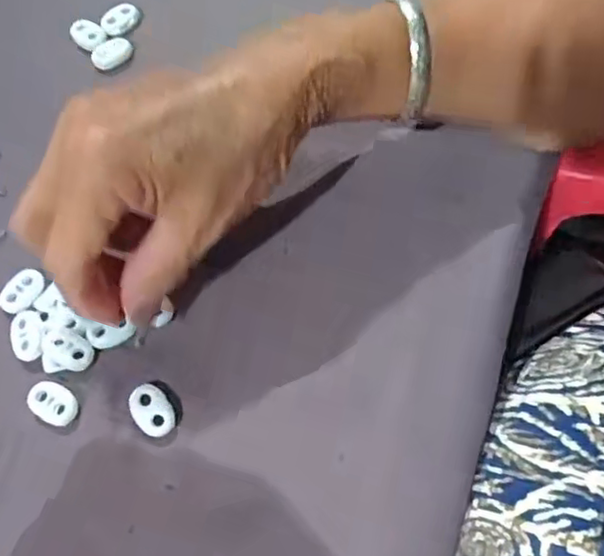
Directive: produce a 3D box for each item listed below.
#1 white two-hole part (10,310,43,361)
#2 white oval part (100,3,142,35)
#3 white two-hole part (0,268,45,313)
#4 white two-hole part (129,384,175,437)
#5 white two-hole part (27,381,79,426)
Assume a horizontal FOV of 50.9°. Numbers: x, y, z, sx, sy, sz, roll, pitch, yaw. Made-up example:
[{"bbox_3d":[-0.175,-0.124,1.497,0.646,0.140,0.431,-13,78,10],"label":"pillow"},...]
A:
[{"bbox_3d":[-0.122,0.025,0.280,0.014,0.004,0.023,-17,66,-5],"label":"white two-hole part"},{"bbox_3d":[-0.101,-0.145,0.354,0.023,0.007,0.015,-26,67,-9],"label":"white oval part"},{"bbox_3d":[-0.128,0.005,0.289,0.016,0.004,0.021,24,69,12],"label":"white two-hole part"},{"bbox_3d":[-0.063,0.054,0.263,0.016,0.006,0.023,-37,69,-13],"label":"white two-hole part"},{"bbox_3d":[-0.105,0.053,0.269,0.021,0.004,0.015,24,69,13],"label":"white two-hole part"}]

